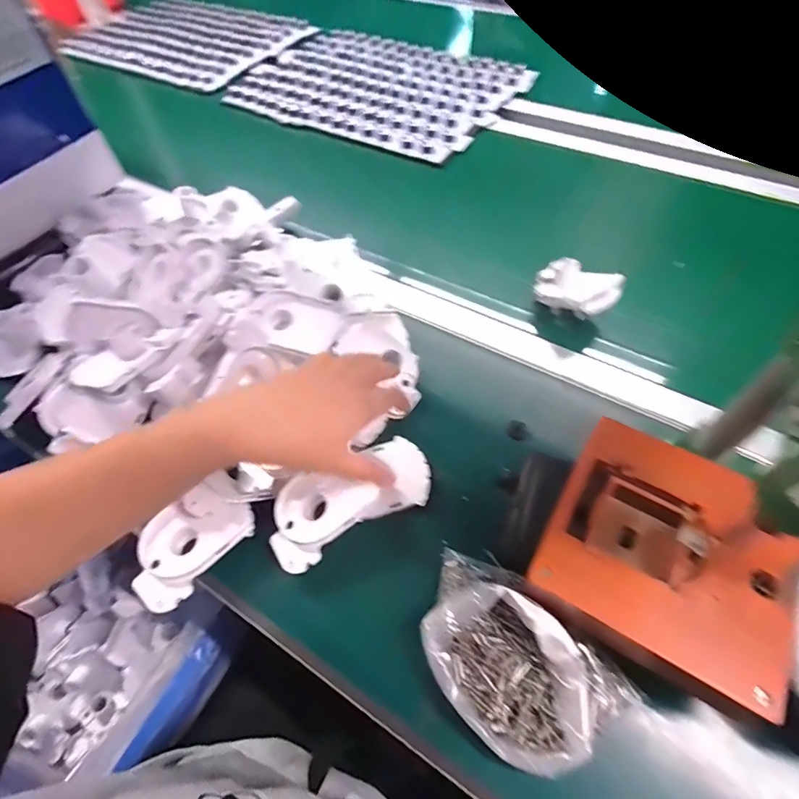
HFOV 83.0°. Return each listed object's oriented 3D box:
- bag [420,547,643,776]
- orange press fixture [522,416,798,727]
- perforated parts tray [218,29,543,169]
[{"bbox_3d":[0.077,0.180,0.319,0.098,0.041,0.155,-40,63,-20],"label":"bag"},{"bbox_3d":[0.190,0.115,0.338,0.157,0.063,0.159,28,63,20],"label":"orange press fixture"},{"bbox_3d":[-0.044,-0.590,0.854,0.491,0.028,0.336,26,62,19],"label":"perforated parts tray"}]

